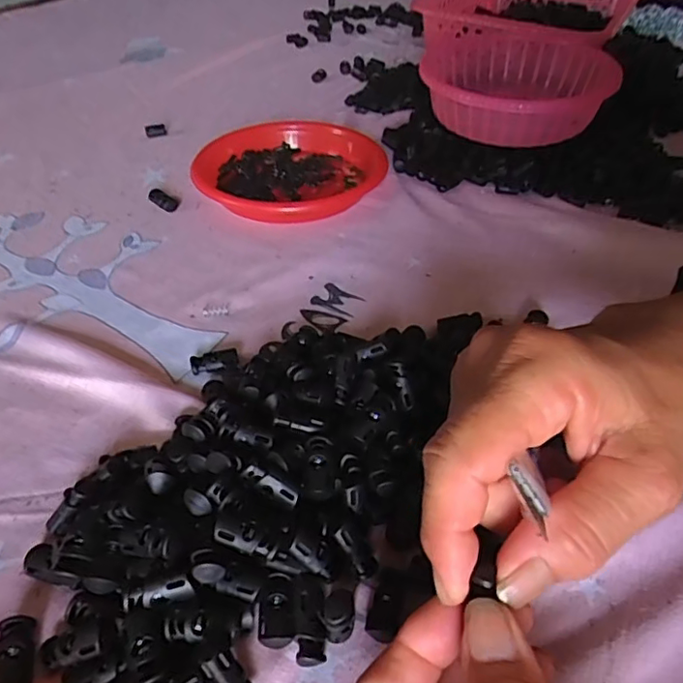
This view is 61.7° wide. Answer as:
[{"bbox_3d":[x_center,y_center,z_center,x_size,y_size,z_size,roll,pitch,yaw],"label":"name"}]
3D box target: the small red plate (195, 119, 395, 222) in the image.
[{"bbox_3d":[-0.049,-0.151,0.505,0.162,0.025,0.149,10,44,8],"label":"small red plate"}]

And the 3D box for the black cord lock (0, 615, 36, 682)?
[{"bbox_3d":[-0.126,0.121,0.219,0.013,0.010,0.027,-12,46,-14],"label":"black cord lock"}]

